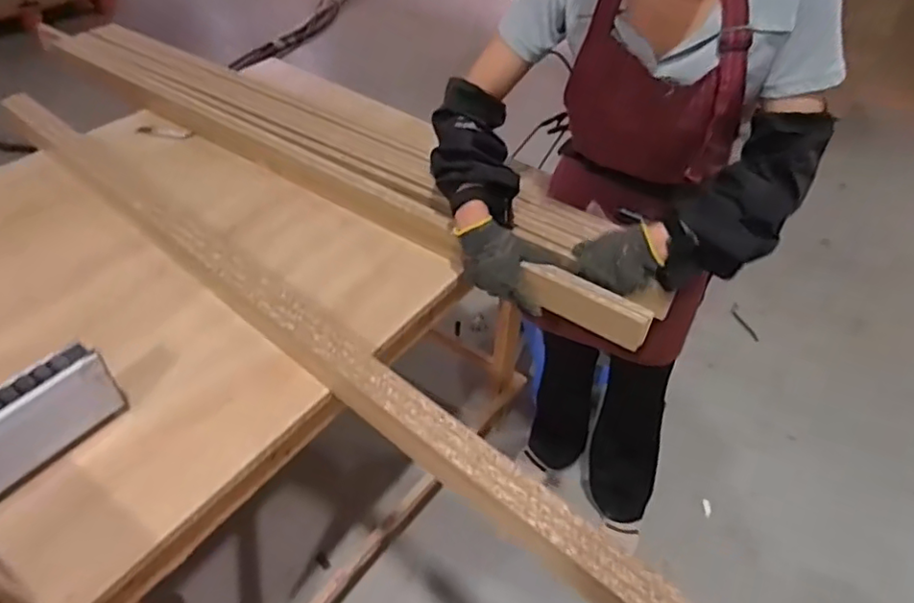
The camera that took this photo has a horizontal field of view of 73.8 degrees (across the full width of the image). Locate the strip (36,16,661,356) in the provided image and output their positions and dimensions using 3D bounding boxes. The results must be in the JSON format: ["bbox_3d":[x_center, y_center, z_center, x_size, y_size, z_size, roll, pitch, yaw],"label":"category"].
[{"bbox_3d":[-0.300,-0.264,1.095,1.397,0.041,0.076,28,50,22],"label":"strip"}]

